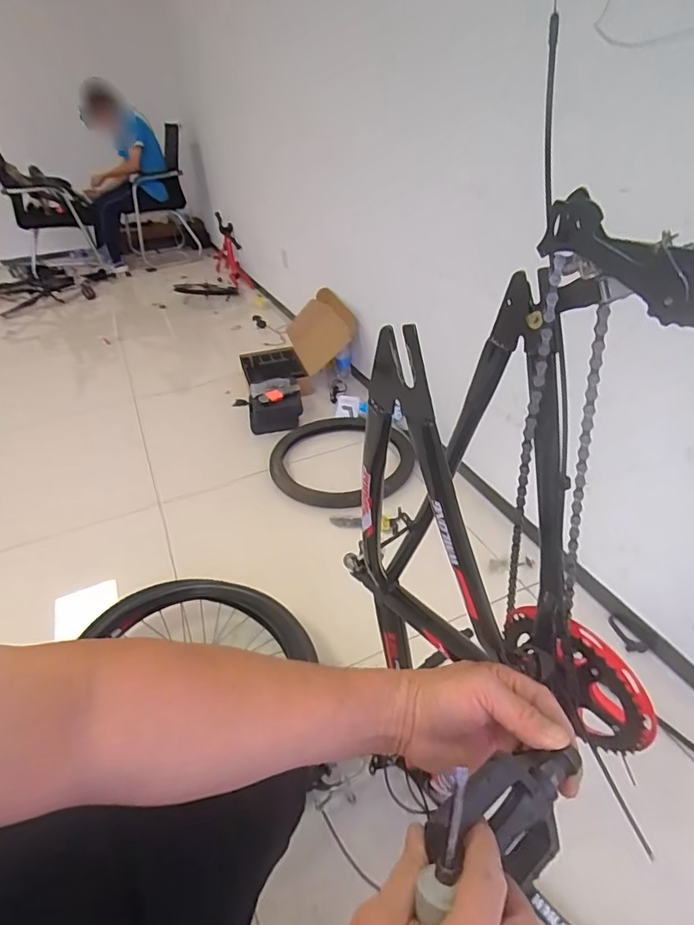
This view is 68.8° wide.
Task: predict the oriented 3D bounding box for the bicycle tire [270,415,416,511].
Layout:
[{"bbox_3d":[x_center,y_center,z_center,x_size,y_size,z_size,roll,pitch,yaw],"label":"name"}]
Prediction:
[{"bbox_3d":[-0.034,-0.019,1.707,0.464,0.081,0.485,-2,45,2],"label":"bicycle tire"}]

